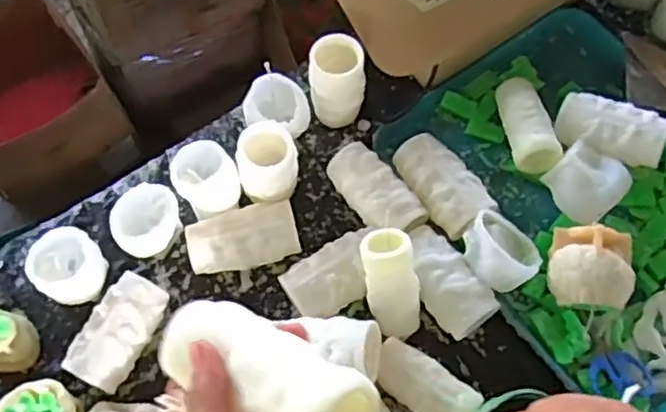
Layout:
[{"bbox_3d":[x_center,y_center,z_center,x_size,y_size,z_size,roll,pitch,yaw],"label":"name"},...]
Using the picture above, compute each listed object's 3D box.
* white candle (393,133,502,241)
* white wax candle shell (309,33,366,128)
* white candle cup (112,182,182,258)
[{"bbox_3d":[0.124,-0.026,0.771,0.065,0.050,0.125,-32,70,-12],"label":"white candle"},{"bbox_3d":[0.005,-0.142,0.787,0.061,0.109,0.053,-9,67,-2],"label":"white wax candle shell"},{"bbox_3d":[-0.205,0.020,0.759,0.069,0.054,0.070,0,67,1],"label":"white candle cup"}]

